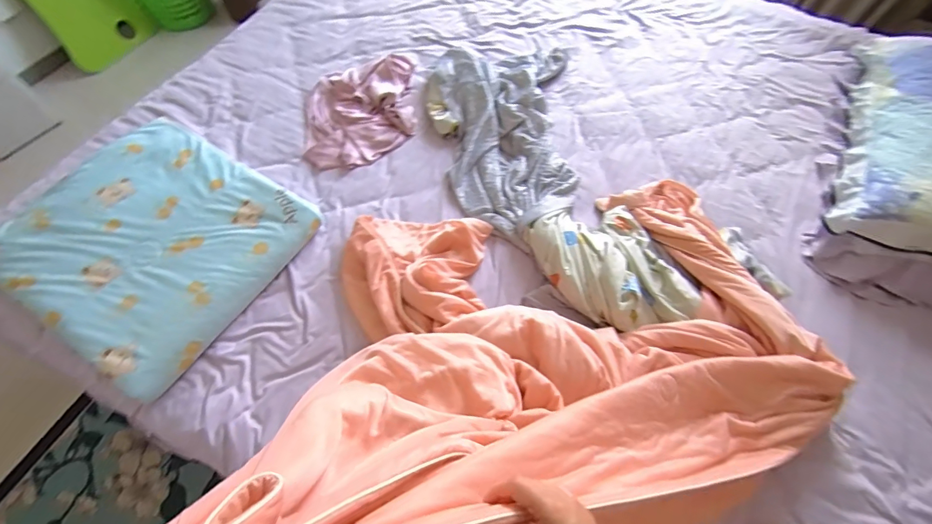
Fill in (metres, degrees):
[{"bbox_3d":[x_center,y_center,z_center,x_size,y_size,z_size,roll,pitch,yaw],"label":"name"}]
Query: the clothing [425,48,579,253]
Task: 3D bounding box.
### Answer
[{"bbox_3d":[0.090,-0.330,1.074,0.378,0.075,0.625,1,61,-2],"label":"clothing"}]

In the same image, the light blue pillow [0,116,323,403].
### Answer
[{"bbox_3d":[-0.630,-0.048,0.873,0.489,0.096,0.452,31,65,13],"label":"light blue pillow"}]

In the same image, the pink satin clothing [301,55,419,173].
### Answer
[{"bbox_3d":[-0.276,-0.400,1.107,0.277,0.051,0.355,-6,62,-6],"label":"pink satin clothing"}]

